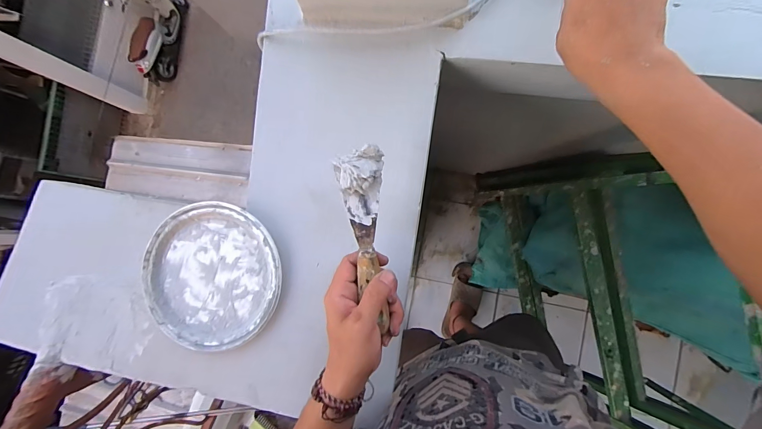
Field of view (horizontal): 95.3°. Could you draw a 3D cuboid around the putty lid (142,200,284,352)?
[{"bbox_3d":[-0.205,0.075,0.420,0.169,0.016,0.169,-1,86,8],"label":"putty lid"}]

